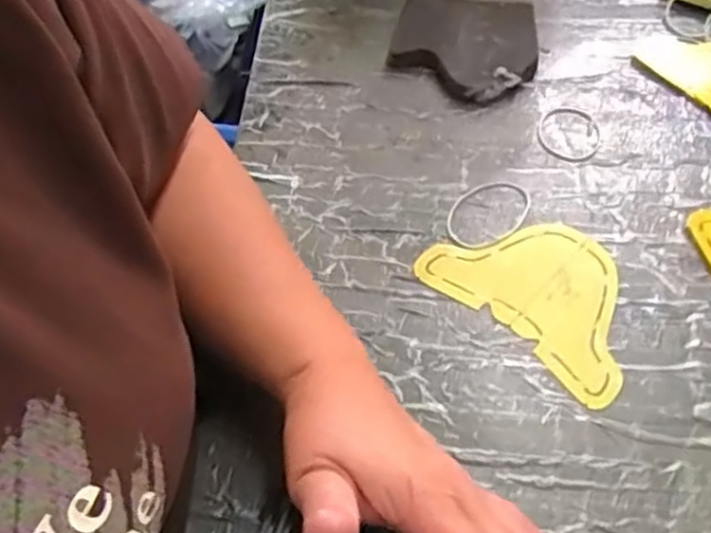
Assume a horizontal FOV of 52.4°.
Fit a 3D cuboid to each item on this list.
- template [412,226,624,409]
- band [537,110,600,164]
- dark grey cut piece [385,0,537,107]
[{"bbox_3d":[0.120,0.013,0.460,0.140,0.005,0.091,37,70,23],"label":"template"},{"bbox_3d":[0.154,-0.095,0.520,0.045,0.004,0.049,17,63,14],"label":"band"},{"bbox_3d":[0.082,-0.167,0.552,0.106,0.022,0.092,8,62,10],"label":"dark grey cut piece"}]

